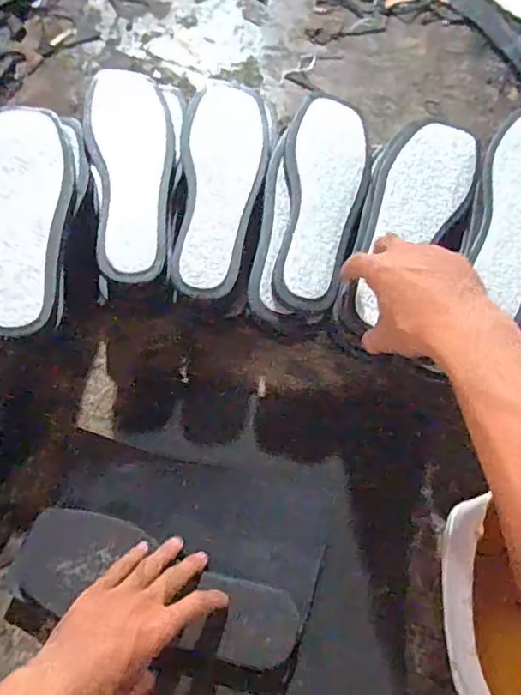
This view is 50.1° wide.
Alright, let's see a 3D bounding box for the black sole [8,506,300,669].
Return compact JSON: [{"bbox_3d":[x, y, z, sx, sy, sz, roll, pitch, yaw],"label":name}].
[{"bbox_3d":[-0.098,0.228,0.528,0.268,0.019,0.087,20,68,1],"label":"black sole"}]

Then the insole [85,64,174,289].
[{"bbox_3d":[-0.129,-0.179,0.560,0.080,0.015,0.237,-5,72,-11],"label":"insole"}]

